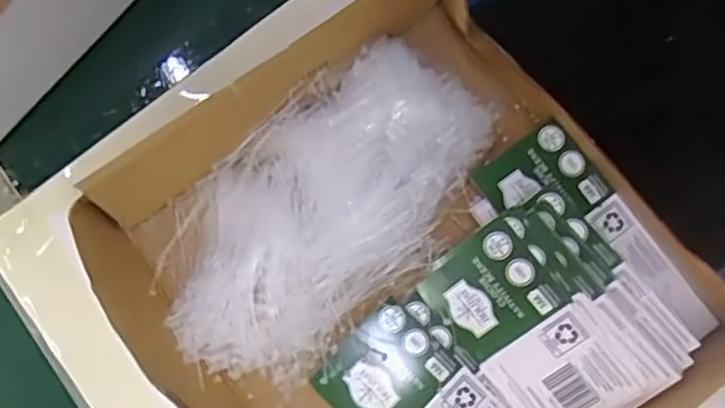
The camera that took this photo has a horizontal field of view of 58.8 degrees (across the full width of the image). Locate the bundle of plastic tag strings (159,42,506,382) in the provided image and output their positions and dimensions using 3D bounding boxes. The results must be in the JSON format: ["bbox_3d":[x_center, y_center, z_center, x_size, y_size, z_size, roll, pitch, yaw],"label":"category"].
[{"bbox_3d":[-0.026,-0.001,0.404,0.230,0.030,0.124,-42,82,-7],"label":"bundle of plastic tag strings"}]

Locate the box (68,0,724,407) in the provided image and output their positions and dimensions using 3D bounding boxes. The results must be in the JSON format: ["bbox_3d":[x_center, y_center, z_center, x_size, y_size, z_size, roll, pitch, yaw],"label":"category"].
[{"bbox_3d":[0.021,0.041,0.393,0.295,0.051,0.319,-36,81,-6],"label":"box"}]

